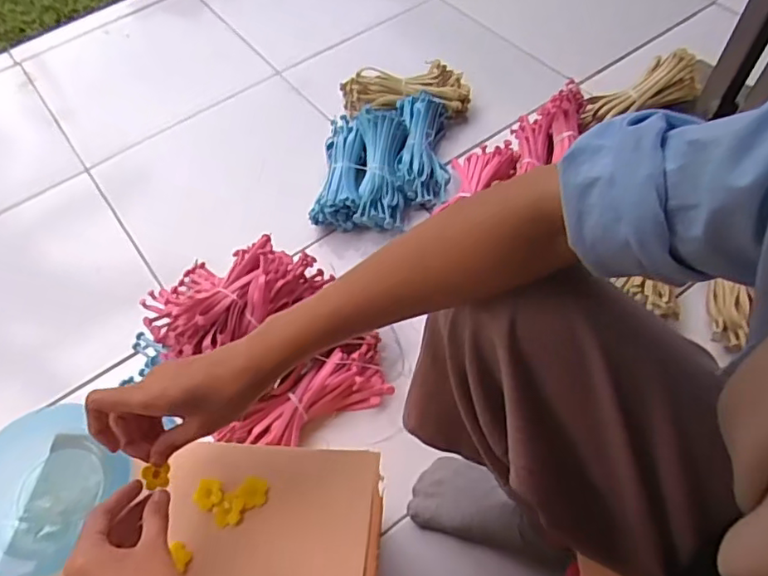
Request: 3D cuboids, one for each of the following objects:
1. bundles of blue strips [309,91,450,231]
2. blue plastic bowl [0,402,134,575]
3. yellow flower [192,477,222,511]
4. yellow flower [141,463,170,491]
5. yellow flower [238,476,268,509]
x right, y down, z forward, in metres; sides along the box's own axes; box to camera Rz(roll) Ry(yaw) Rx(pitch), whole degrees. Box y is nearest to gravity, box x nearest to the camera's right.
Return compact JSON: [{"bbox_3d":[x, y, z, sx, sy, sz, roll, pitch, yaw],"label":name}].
[{"bbox_3d":[0.002,-0.210,0.926,0.201,0.068,0.250,4,58,7],"label":"bundles of blue strips"},{"bbox_3d":[-0.269,0.157,0.456,0.105,0.027,0.122,20,61,16],"label":"blue plastic bowl"},{"bbox_3d":[-0.138,0.162,0.456,0.022,0.006,0.023,-2,57,3],"label":"yellow flower"},{"bbox_3d":[-0.163,0.134,0.414,0.019,0.004,0.016,5,81,-36],"label":"yellow flower"},{"bbox_3d":[-0.103,0.161,0.457,0.020,0.011,0.023,2,58,5],"label":"yellow flower"}]

